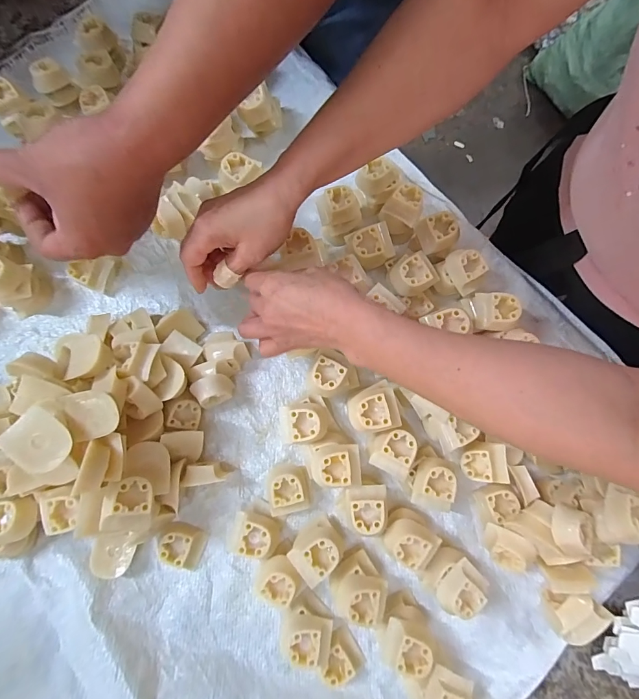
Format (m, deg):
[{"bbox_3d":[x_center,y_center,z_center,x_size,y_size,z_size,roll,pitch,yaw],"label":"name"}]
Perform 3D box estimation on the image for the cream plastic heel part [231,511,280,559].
[{"bbox_3d":[-0.061,0.180,0.366,0.043,0.033,0.033,12,80,2],"label":"cream plastic heel part"}]

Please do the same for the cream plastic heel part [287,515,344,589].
[{"bbox_3d":[-0.001,0.190,0.356,0.047,0.041,0.041,-37,82,-6],"label":"cream plastic heel part"}]

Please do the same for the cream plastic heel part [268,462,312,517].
[{"bbox_3d":[-0.029,0.139,0.374,0.039,0.032,0.044,-4,80,-1],"label":"cream plastic heel part"}]

